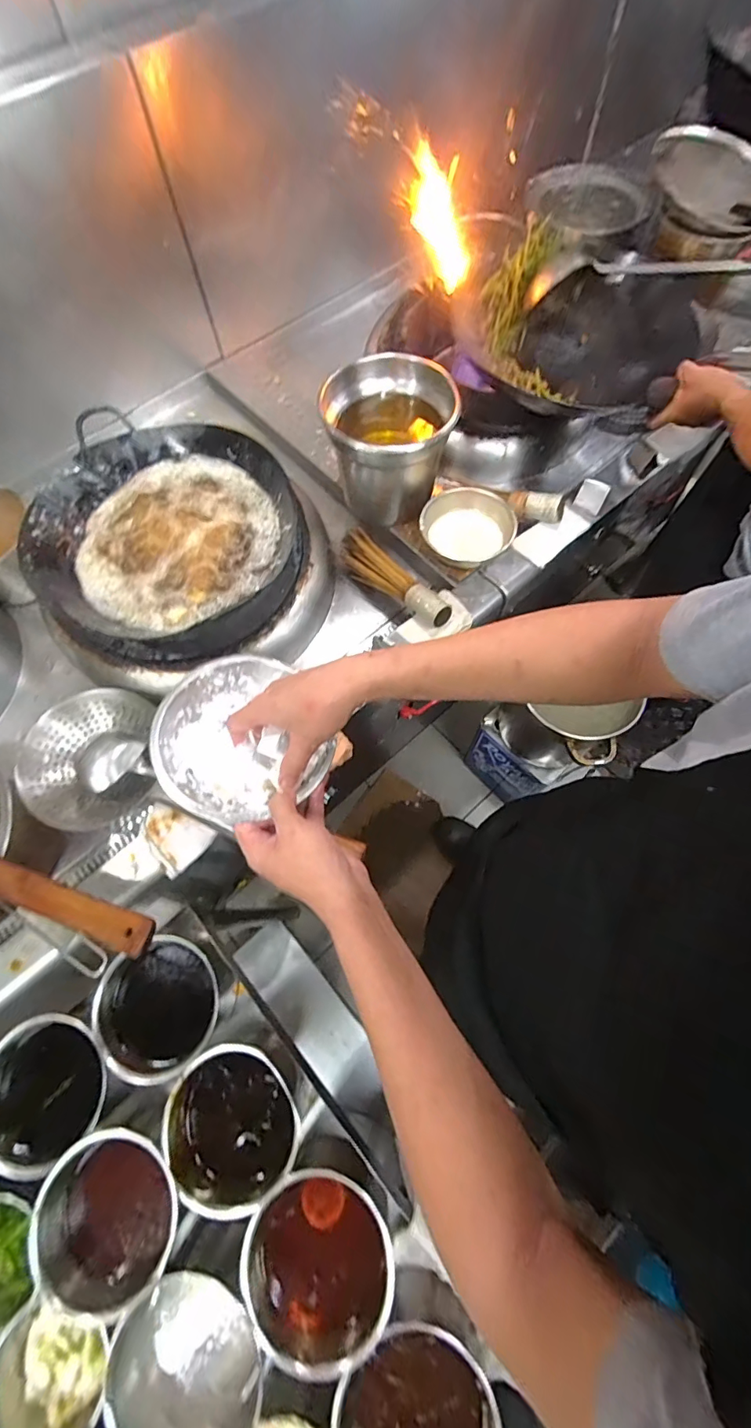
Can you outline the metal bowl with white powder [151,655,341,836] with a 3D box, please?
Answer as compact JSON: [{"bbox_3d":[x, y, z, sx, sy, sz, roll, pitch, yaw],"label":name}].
[{"bbox_3d":[-0.137,0.026,0.488,0.153,0.050,0.168,-1,68,2],"label":"metal bowl with white powder"}]

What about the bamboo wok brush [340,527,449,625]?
[{"bbox_3d":[0.029,-0.247,0.877,0.059,0.047,0.263,-40,72,-13],"label":"bamboo wok brush"}]

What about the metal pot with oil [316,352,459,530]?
[{"bbox_3d":[0.032,-0.488,0.882,0.202,0.207,0.220,-1,68,2],"label":"metal pot with oil"}]

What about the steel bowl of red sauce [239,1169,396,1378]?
[{"bbox_3d":[-0.058,0.578,0.520,0.154,0.082,0.148,-1,68,2],"label":"steel bowl of red sauce"}]

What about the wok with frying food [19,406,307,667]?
[{"bbox_3d":[-0.345,-0.308,0.833,0.413,0.115,0.421,-7,68,-1],"label":"wok with frying food"}]

